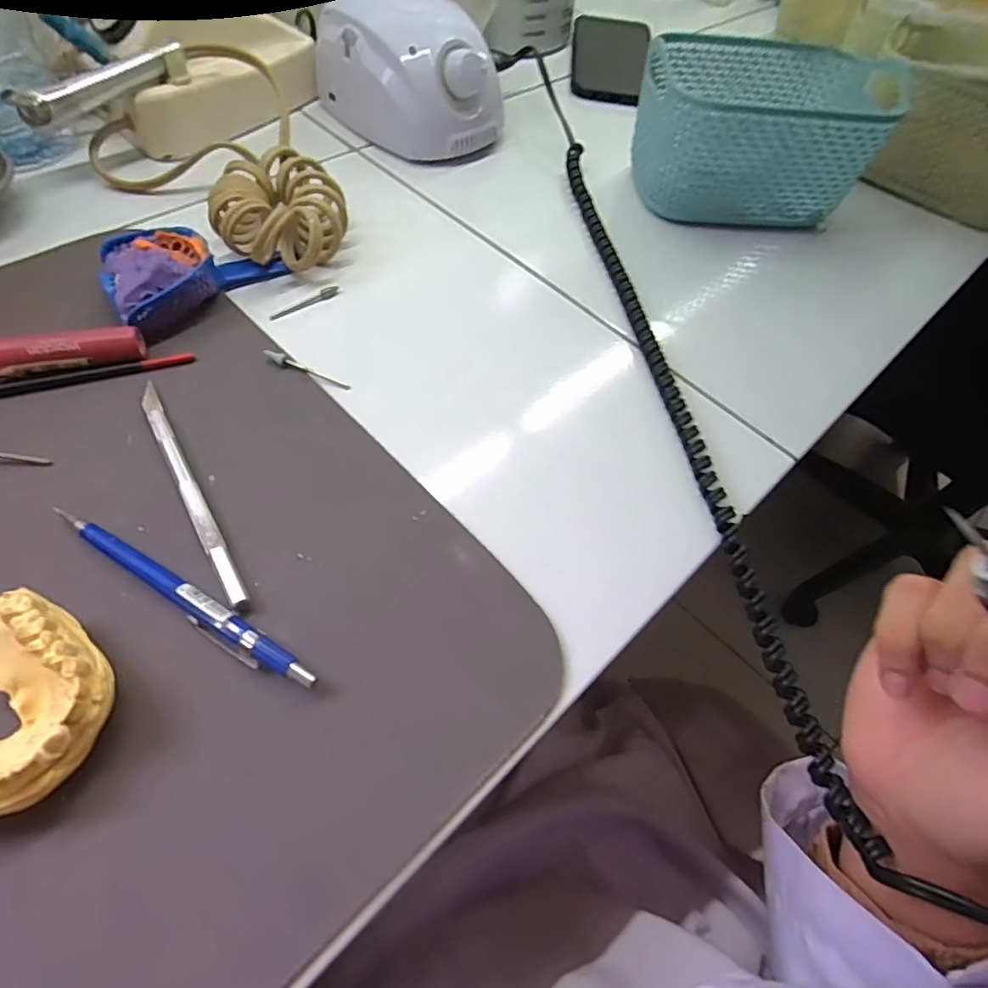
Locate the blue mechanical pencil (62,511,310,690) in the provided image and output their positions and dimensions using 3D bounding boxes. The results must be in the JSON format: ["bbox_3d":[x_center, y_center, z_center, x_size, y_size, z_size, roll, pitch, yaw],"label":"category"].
[{"bbox_3d":[-0.125,0.040,0.226,0.132,0.008,0.012,30,60,14],"label":"blue mechanical pencil"}]

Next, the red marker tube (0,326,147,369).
[{"bbox_3d":[-0.235,-0.069,0.281,0.105,0.016,0.019,-10,58,-11],"label":"red marker tube"}]

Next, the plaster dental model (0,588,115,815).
[{"bbox_3d":[-0.160,0.073,0.190,0.050,0.025,0.067,16,57,5],"label":"plaster dental model"}]

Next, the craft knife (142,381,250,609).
[{"bbox_3d":[-0.139,-0.004,0.255,0.008,0.006,0.134,-27,63,-21],"label":"craft knife"}]

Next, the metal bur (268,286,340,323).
[{"bbox_3d":[-0.113,-0.114,0.337,0.045,0.006,0.006,-34,66,-24],"label":"metal bur"}]

